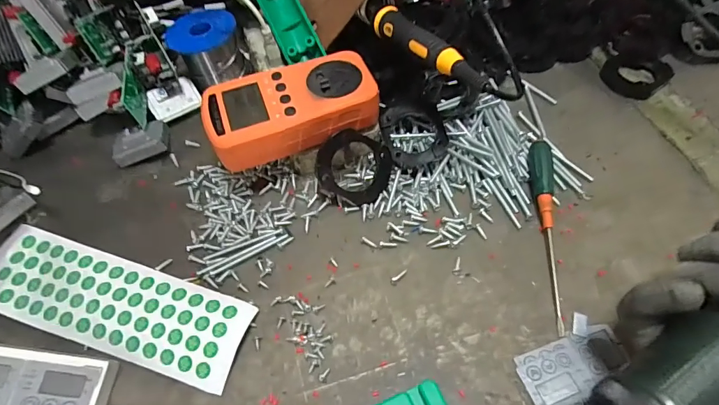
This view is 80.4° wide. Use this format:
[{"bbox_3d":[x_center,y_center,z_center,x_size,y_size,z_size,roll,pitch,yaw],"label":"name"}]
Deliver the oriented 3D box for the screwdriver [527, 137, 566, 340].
[{"bbox_3d":[0.139,0.018,0.305,0.017,0.019,0.145,0,58,2],"label":"screwdriver"}]

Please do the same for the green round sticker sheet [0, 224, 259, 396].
[{"bbox_3d":[-0.174,0.067,0.295,0.200,0.011,0.060,15,60,12],"label":"green round sticker sheet"}]

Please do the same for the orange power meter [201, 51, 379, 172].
[{"bbox_3d":[-0.051,-0.072,0.326,0.125,0.028,0.064,-19,59,-10],"label":"orange power meter"}]

